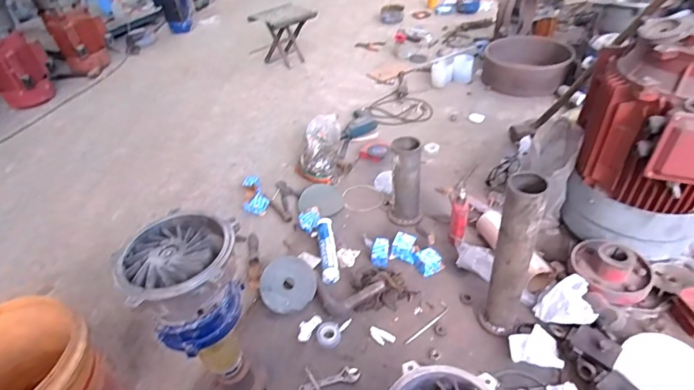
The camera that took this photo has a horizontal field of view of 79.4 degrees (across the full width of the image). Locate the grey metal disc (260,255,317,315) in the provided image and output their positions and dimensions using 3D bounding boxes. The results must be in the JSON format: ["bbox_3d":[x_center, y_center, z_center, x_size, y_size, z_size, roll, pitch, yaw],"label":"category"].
[{"bbox_3d":[-0.168,0.253,1.192,0.155,0.013,0.156,-1,69,2],"label":"grey metal disc"}]

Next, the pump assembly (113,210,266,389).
[{"bbox_3d":[-0.272,0.279,0.865,0.198,0.484,0.181,-2,40,2],"label":"pump assembly"}]

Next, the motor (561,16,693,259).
[{"bbox_3d":[0.768,-0.165,1.027,0.366,0.649,0.383,22,47,28],"label":"motor"}]

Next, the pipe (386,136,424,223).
[{"bbox_3d":[0.190,-0.030,1.349,0.105,0.294,0.093,-3,40,2],"label":"pipe"}]

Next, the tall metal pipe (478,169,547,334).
[{"bbox_3d":[0.372,0.163,0.948,0.083,0.456,0.074,22,47,27],"label":"tall metal pipe"}]

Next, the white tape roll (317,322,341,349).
[{"bbox_3d":[-0.047,0.366,1.097,0.062,0.013,0.066,-2,40,2],"label":"white tape roll"}]

